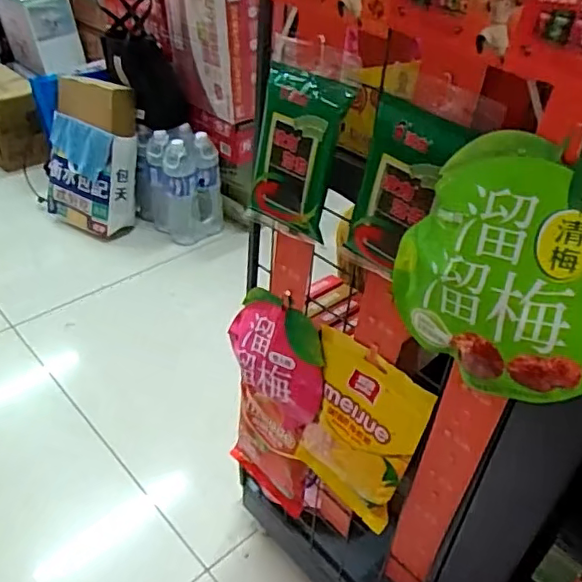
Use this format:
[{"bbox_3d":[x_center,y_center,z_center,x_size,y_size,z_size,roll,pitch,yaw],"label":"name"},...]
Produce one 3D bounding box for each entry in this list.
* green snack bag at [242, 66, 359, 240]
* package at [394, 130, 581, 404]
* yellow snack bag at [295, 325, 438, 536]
[{"bbox_3d":[0.004,-0.115,0.503,0.085,0.142,0.020,28,29,34],"label":"green snack bag"},{"bbox_3d":[0.146,-0.011,0.381,0.154,0.165,0.032,27,26,24],"label":"package"},{"bbox_3d":[0.068,0.151,0.623,0.137,0.189,0.050,32,47,32],"label":"yellow snack bag"}]

